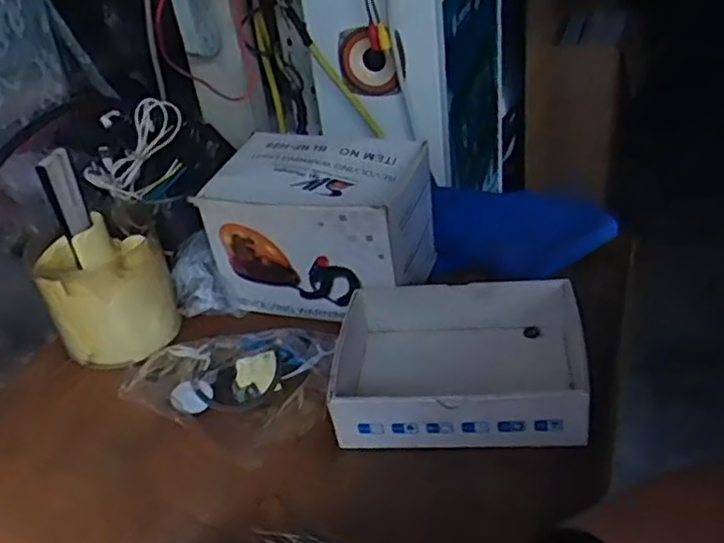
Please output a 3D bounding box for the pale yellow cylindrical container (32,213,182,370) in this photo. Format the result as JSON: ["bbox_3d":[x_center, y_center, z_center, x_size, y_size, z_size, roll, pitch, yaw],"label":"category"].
[{"bbox_3d":[-0.261,0.020,0.704,0.125,0.119,0.098,-18,34,-15],"label":"pale yellow cylindrical container"}]

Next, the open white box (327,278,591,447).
[{"bbox_3d":[0.083,0.077,0.599,0.203,0.056,0.153,-1,33,11],"label":"open white box"}]

